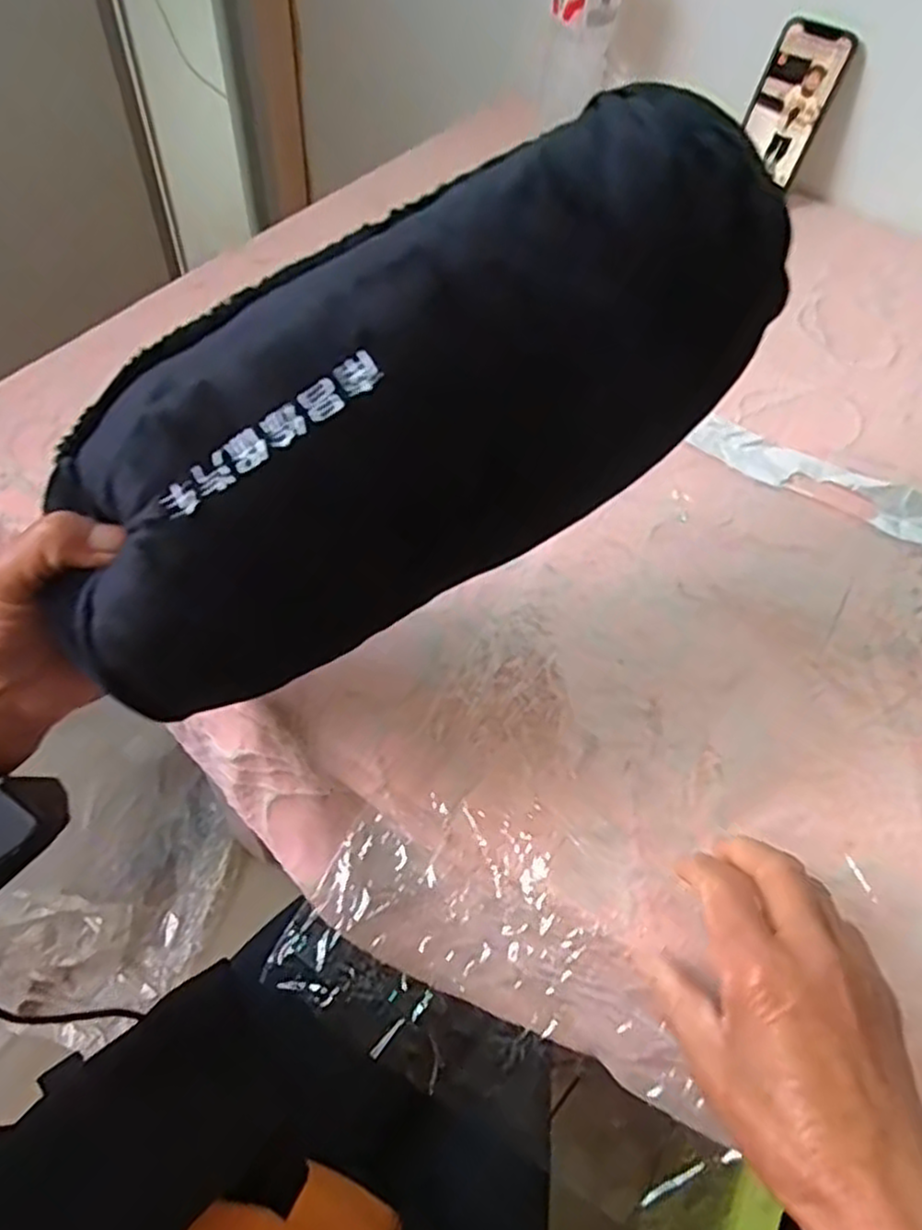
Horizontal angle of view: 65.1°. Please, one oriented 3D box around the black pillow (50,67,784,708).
[{"bbox_3d":[-0.027,-0.086,0.287,0.301,0.100,0.124,-33,62,-1],"label":"black pillow"}]

